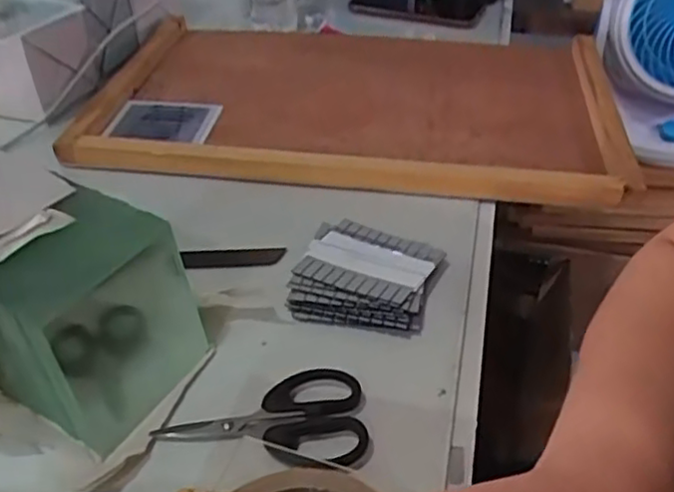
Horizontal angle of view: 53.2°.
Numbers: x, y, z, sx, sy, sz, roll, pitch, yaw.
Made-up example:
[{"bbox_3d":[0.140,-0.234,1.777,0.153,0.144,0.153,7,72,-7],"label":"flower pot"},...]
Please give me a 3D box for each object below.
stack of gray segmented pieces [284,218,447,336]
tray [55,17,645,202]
[{"bbox_3d":[0.019,0.020,0.453,0.087,0.020,0.090,13,39,14],"label":"stack of gray segmented pieces"},{"bbox_3d":[0.020,-0.155,0.656,0.464,0.054,0.312,5,38,4],"label":"tray"}]

